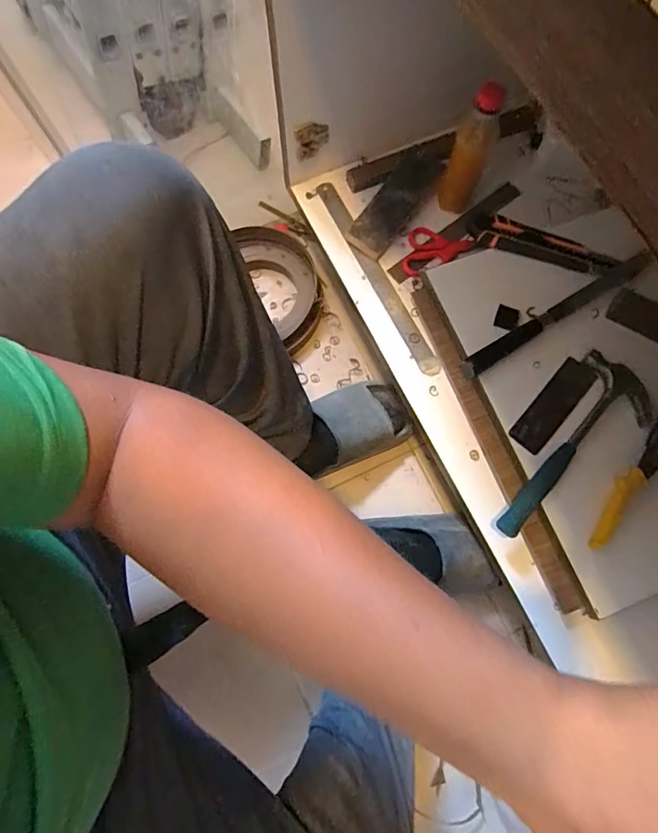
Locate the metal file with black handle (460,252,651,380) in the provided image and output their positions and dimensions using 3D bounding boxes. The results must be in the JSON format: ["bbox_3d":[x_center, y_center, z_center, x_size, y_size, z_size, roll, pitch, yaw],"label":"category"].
[{"bbox_3d":[0.285,-0.129,0.579,0.276,0.019,0.025,-31,77,-8],"label":"metal file with black handle"}]

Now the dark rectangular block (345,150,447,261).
[{"bbox_3d":[0.097,-0.305,0.655,0.060,0.015,0.168,38,90,10],"label":"dark rectangular block"}]

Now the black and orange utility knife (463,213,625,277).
[{"bbox_3d":[0.281,-0.226,0.610,0.190,0.016,0.045,20,75,6],"label":"black and orange utility knife"}]

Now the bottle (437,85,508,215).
[{"bbox_3d":[0.181,-0.335,0.603,0.050,0.162,0.048,20,75,6],"label":"bottle"}]

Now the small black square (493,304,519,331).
[{"bbox_3d":[0.228,-0.126,0.588,0.028,0.004,0.033,18,75,5],"label":"small black square"}]

